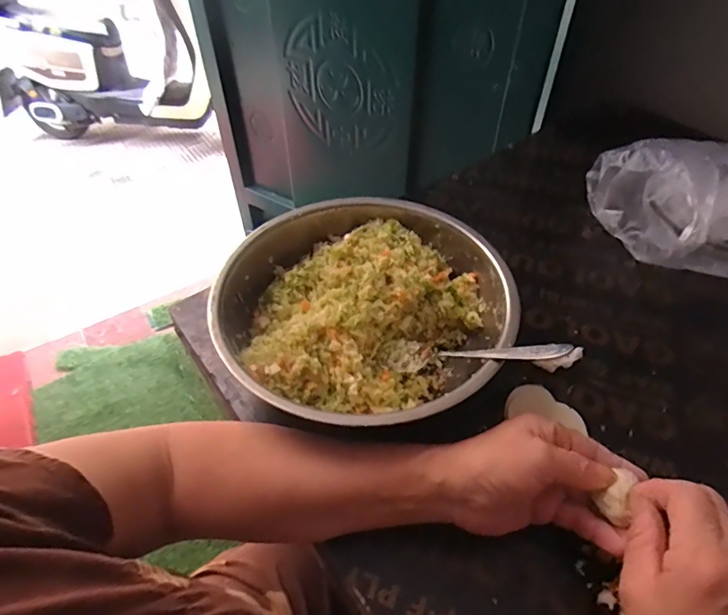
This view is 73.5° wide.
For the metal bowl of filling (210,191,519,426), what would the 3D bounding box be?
[{"bbox_3d":[0.003,0.009,0.443,0.246,0.093,0.248,-2,47,2],"label":"metal bowl of filling"}]

